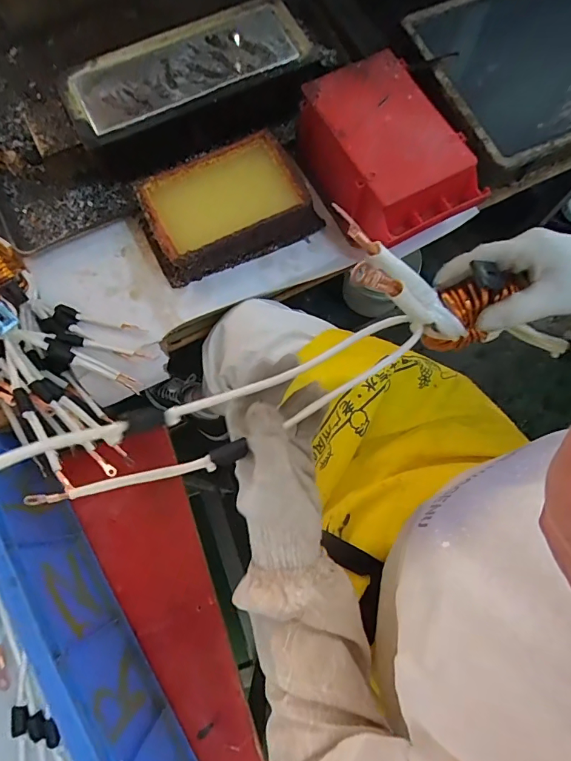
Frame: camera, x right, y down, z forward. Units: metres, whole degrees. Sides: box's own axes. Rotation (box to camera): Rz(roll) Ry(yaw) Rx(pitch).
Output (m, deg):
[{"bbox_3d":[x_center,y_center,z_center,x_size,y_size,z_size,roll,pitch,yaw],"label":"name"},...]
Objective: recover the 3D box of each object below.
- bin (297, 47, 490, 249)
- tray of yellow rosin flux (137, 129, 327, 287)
[{"bbox_3d":[0.126,-0.285,0.577,0.146,0.091,0.229,-30,77,-8],"label":"bin"},{"bbox_3d":[-0.078,-0.232,0.598,0.224,0.066,0.135,-25,76,-7],"label":"tray of yellow rosin flux"}]

